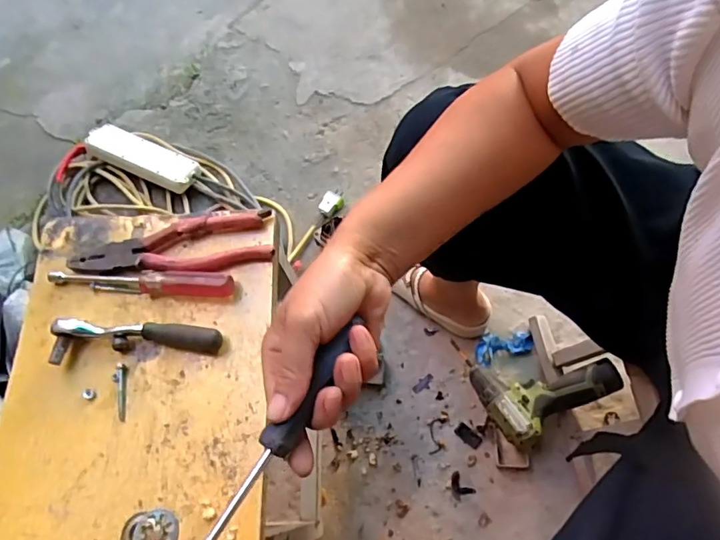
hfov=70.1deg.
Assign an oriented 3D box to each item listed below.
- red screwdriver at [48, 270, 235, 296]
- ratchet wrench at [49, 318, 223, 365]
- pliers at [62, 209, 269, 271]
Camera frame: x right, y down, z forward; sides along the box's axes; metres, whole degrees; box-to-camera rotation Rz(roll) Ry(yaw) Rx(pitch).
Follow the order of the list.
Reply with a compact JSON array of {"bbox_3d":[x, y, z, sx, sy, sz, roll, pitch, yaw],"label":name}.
[{"bbox_3d":[-0.204,0.010,0.472,0.175,0.018,0.025,2,67,4],"label":"red screwdriver"},{"bbox_3d":[-0.196,0.062,0.455,0.149,0.020,0.036,-2,66,2],"label":"ratchet wrench"},{"bbox_3d":[-0.179,-0.021,0.485,0.190,0.015,0.055,-7,66,0],"label":"pliers"}]

